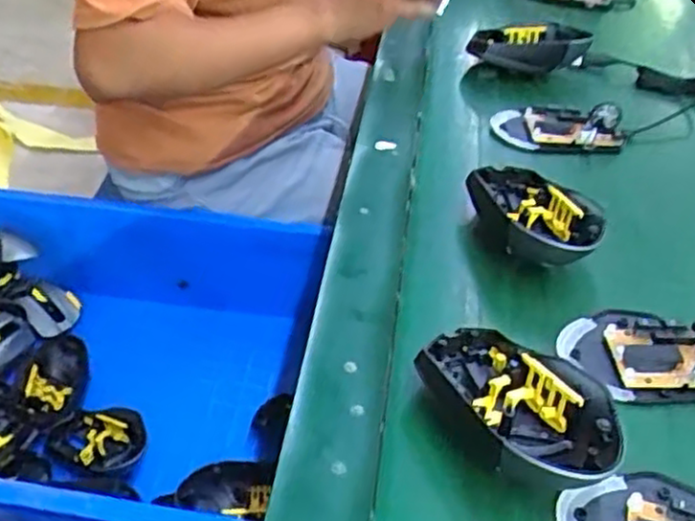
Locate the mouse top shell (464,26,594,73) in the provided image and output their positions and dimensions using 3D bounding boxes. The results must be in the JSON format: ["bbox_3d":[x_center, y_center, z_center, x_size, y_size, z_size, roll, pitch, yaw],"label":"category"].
[{"bbox_3d":[0.175,-0.203,0.720,0.109,0.048,0.051,9,42,6],"label":"mouse top shell"}]

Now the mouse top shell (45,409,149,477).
[{"bbox_3d":[-0.256,0.188,0.764,0.102,0.032,0.071,10,42,8],"label":"mouse top shell"}]

